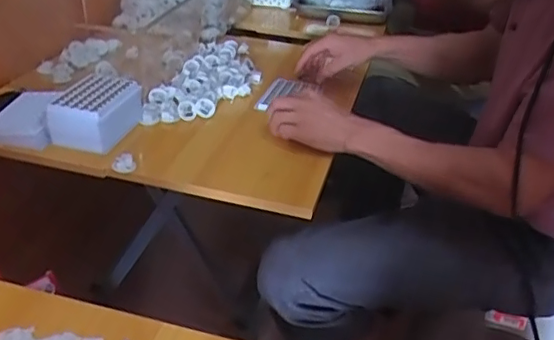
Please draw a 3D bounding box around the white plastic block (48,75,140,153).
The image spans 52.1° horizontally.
[{"bbox_3d":[-0.273,-0.096,0.860,0.096,0.054,0.135,10,33,8],"label":"white plastic block"}]

